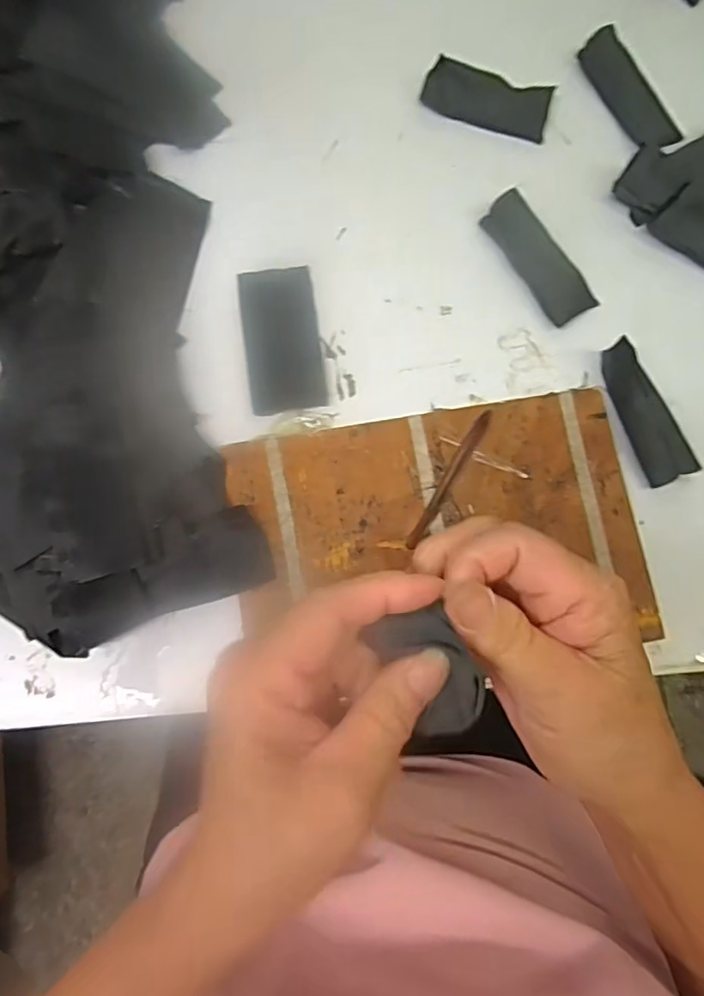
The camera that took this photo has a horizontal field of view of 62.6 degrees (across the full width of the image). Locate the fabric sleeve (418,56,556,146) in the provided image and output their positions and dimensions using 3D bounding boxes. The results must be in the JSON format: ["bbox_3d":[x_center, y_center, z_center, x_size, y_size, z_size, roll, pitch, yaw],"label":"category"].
[{"bbox_3d":[0.106,-0.313,0.452,0.099,0.018,0.035,13,80,2],"label":"fabric sleeve"}]

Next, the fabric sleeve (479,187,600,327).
[{"bbox_3d":[0.141,-0.181,0.433,0.040,0.022,0.102,-35,82,-6],"label":"fabric sleeve"}]

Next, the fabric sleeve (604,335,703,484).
[{"bbox_3d":[0.207,-0.060,0.403,0.034,0.032,0.100,-19,78,-5],"label":"fabric sleeve"}]

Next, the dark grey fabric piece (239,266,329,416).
[{"bbox_3d":[-0.051,-0.118,0.426,0.054,0.007,0.114,-8,80,-2],"label":"dark grey fabric piece"}]

